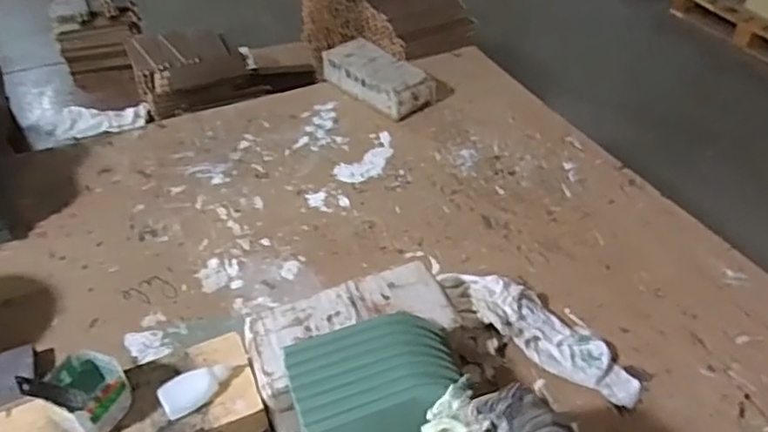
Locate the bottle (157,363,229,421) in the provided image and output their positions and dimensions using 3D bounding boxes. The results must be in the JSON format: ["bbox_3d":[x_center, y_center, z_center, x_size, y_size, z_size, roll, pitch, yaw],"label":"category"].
[{"bbox_3d":[-0.194,0.175,0.620,0.070,0.018,0.035,-24,48,-25],"label":"bottle"}]

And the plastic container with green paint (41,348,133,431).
[{"bbox_3d":[-0.290,0.173,0.593,0.078,0.053,0.067,28,49,27],"label":"plastic container with green paint"}]

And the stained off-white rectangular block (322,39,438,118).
[{"bbox_3d":[-0.015,-0.264,1.149,0.111,0.076,0.220,-33,51,-30],"label":"stained off-white rectangular block"}]

